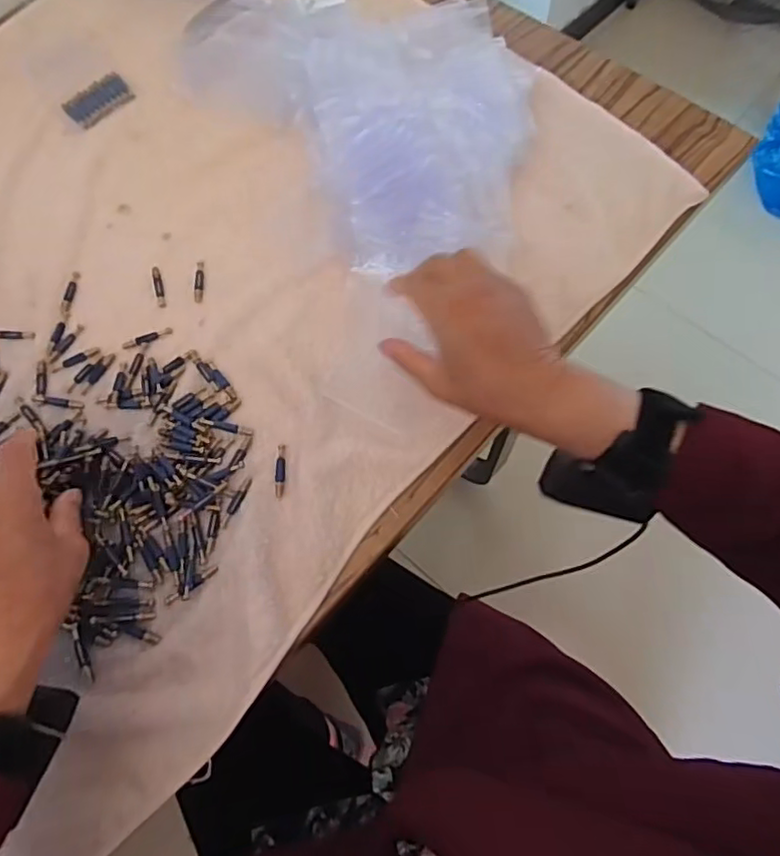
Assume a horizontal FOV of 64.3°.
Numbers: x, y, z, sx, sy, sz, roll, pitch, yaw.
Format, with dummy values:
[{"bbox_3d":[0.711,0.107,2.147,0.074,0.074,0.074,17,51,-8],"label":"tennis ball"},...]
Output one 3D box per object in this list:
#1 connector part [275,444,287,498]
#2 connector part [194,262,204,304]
[{"bbox_3d":[-0.081,0.032,0.457,0.008,0.004,0.040,-2,67,1],"label":"connector part"},{"bbox_3d":[-0.162,-0.125,0.525,0.008,0.004,0.041,-7,67,-1],"label":"connector part"}]

